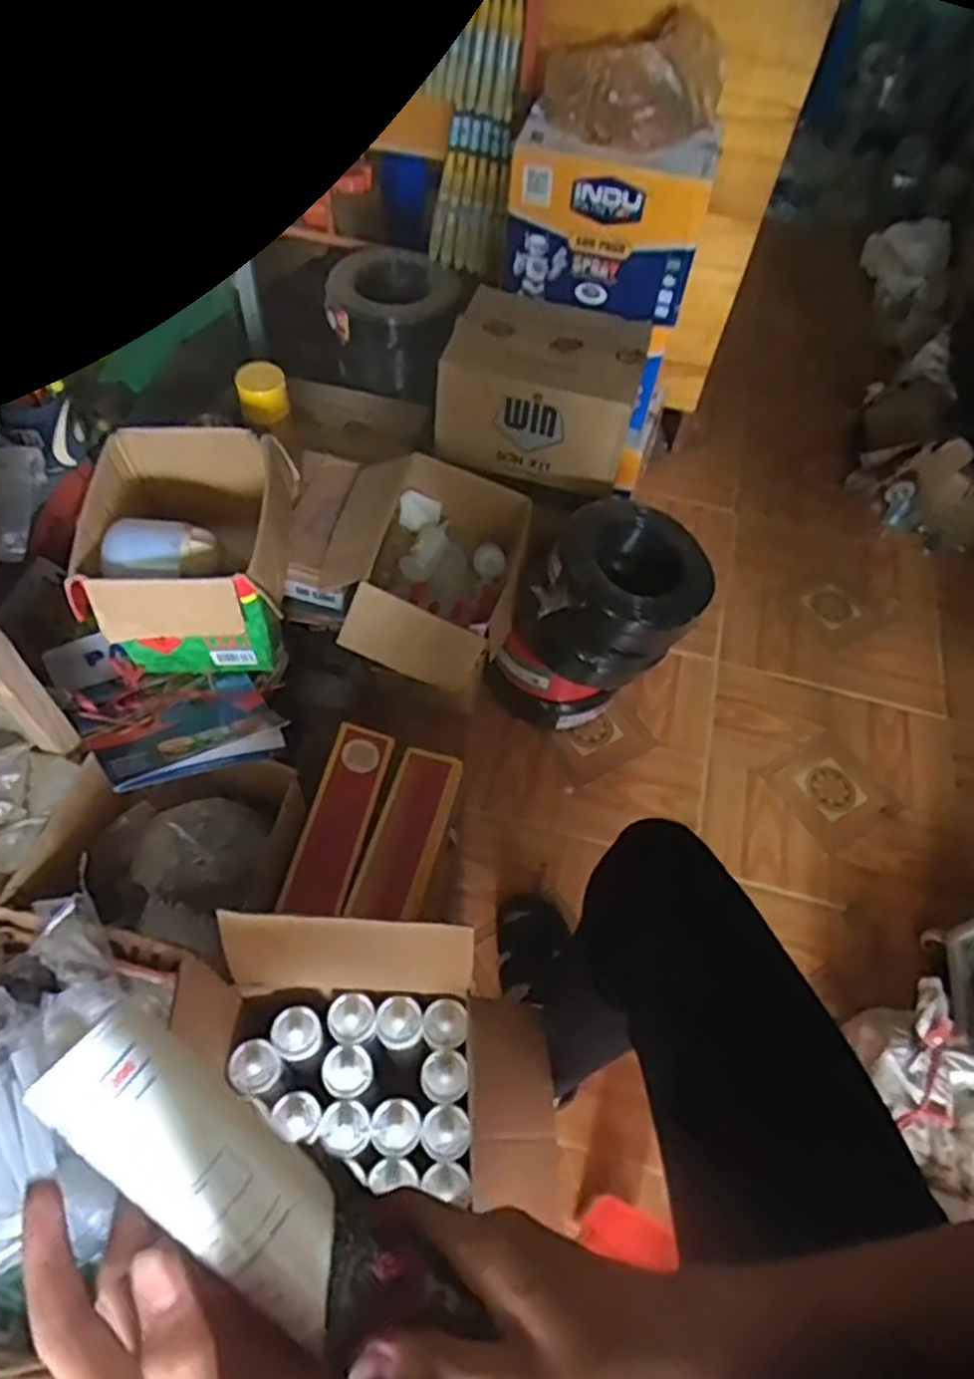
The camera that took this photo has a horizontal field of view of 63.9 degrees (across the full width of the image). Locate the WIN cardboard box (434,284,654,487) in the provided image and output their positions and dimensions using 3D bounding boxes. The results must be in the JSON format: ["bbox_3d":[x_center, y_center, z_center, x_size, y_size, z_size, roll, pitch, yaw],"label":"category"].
[{"bbox_3d":[0.087,-0.455,1.197,0.285,0.178,0.191,18,57,7],"label":"WIN cardboard box"}]

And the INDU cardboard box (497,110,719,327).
[{"bbox_3d":[0.174,-0.699,1.163,0.282,0.202,0.127,15,56,5],"label":"INDU cardboard box"}]

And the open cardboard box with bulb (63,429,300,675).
[{"bbox_3d":[-0.364,-0.159,0.984,0.229,0.218,0.242,-1,57,-6],"label":"open cardboard box with bulb"}]

